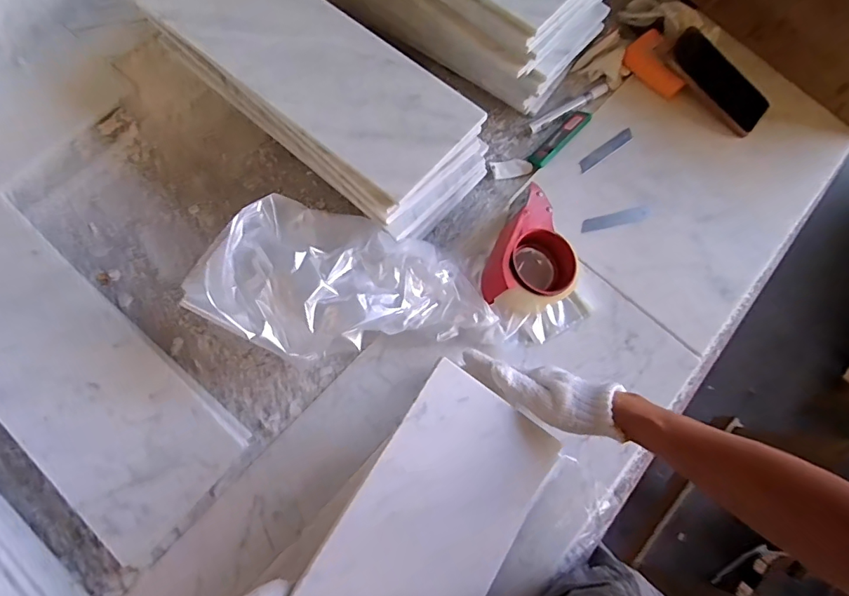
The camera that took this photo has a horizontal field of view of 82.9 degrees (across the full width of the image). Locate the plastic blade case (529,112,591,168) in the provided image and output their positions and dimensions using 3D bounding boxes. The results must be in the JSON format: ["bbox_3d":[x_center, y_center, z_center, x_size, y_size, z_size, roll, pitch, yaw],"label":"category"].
[{"bbox_3d":[0.187,-0.221,0.666,0.025,0.010,0.108,42,77,11],"label":"plastic blade case"}]

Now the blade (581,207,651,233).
[{"bbox_3d":[0.251,-0.103,0.629,0.098,0.004,0.020,-14,67,-9],"label":"blade"}]

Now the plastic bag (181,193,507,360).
[{"bbox_3d":[-0.071,-0.001,0.522,0.307,0.138,0.180,22,74,5],"label":"plastic bag"}]

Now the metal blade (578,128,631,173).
[{"bbox_3d":[0.251,-0.205,0.668,0.096,0.005,0.018,-36,73,-14],"label":"metal blade"}]

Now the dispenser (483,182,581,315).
[{"bbox_3d":[0.135,-0.049,0.571,0.106,0.071,0.148,27,74,7],"label":"dispenser"}]

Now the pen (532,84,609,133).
[{"bbox_3d":[0.206,-0.272,0.686,0.128,0.015,0.021,-31,76,-10],"label":"pen"}]

